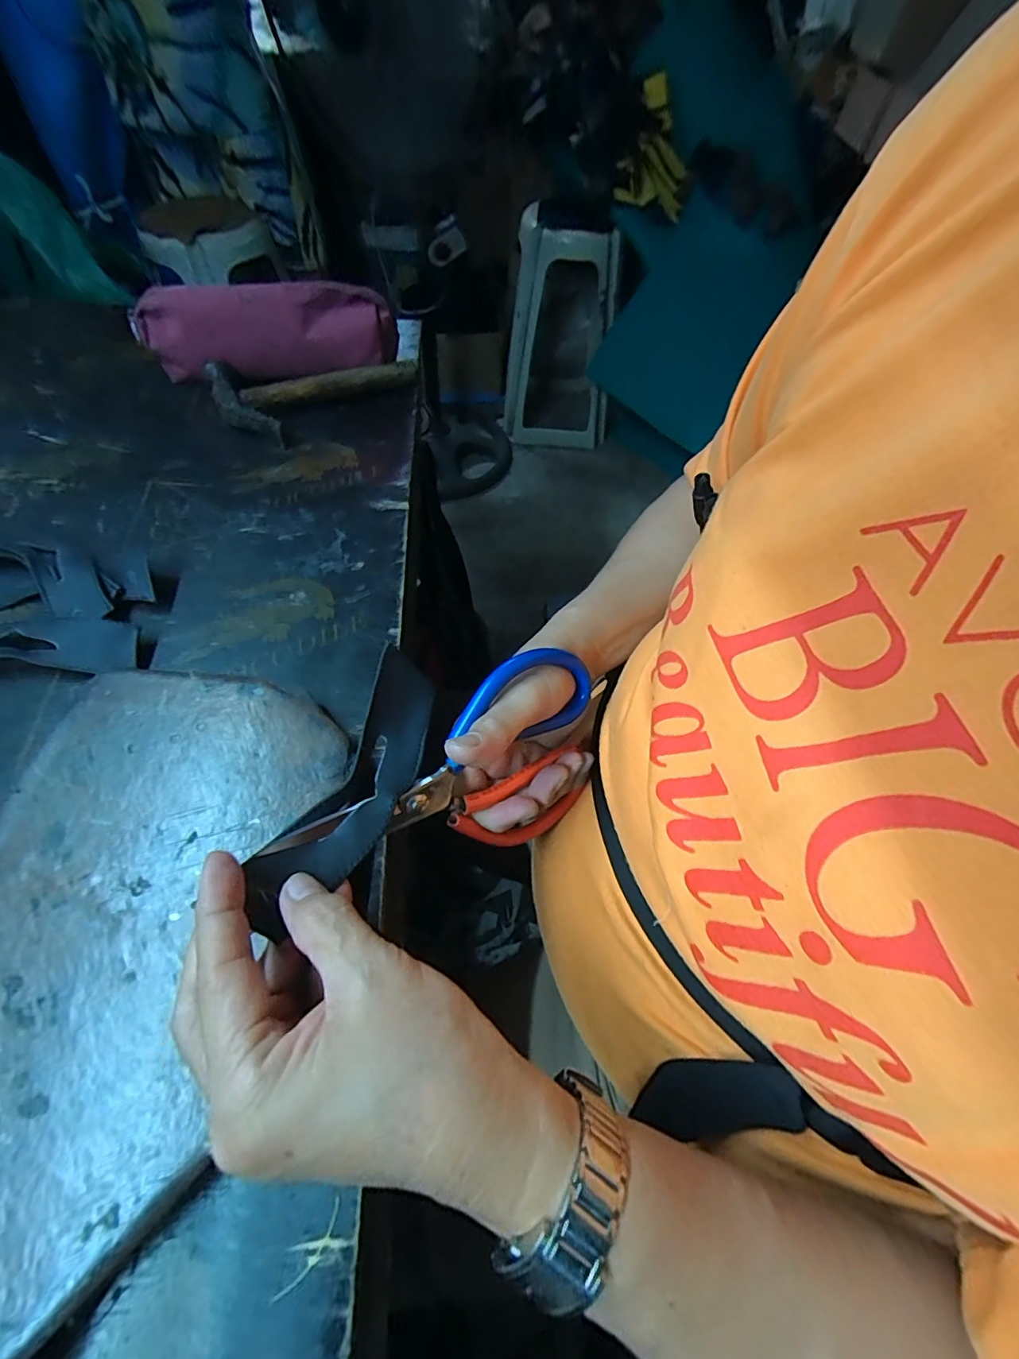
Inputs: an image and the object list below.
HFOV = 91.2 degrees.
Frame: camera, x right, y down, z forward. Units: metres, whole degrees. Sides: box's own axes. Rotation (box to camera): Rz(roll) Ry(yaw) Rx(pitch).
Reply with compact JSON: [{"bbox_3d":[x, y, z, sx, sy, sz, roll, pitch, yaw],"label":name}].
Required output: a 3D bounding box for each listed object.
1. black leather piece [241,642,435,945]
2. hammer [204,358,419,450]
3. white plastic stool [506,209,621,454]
[{"bbox_3d":[-0.069,0.047,0.232,0.041,0.010,0.134,29,56,-5],"label":"black leather piece"},{"bbox_3d":[-0.177,-0.277,0.475,0.184,0.030,0.100,-25,62,-18],"label":"hammer"},{"bbox_3d":[0.157,-1.056,1.525,0.328,0.561,0.302,6,58,-1],"label":"white plastic stool"}]

